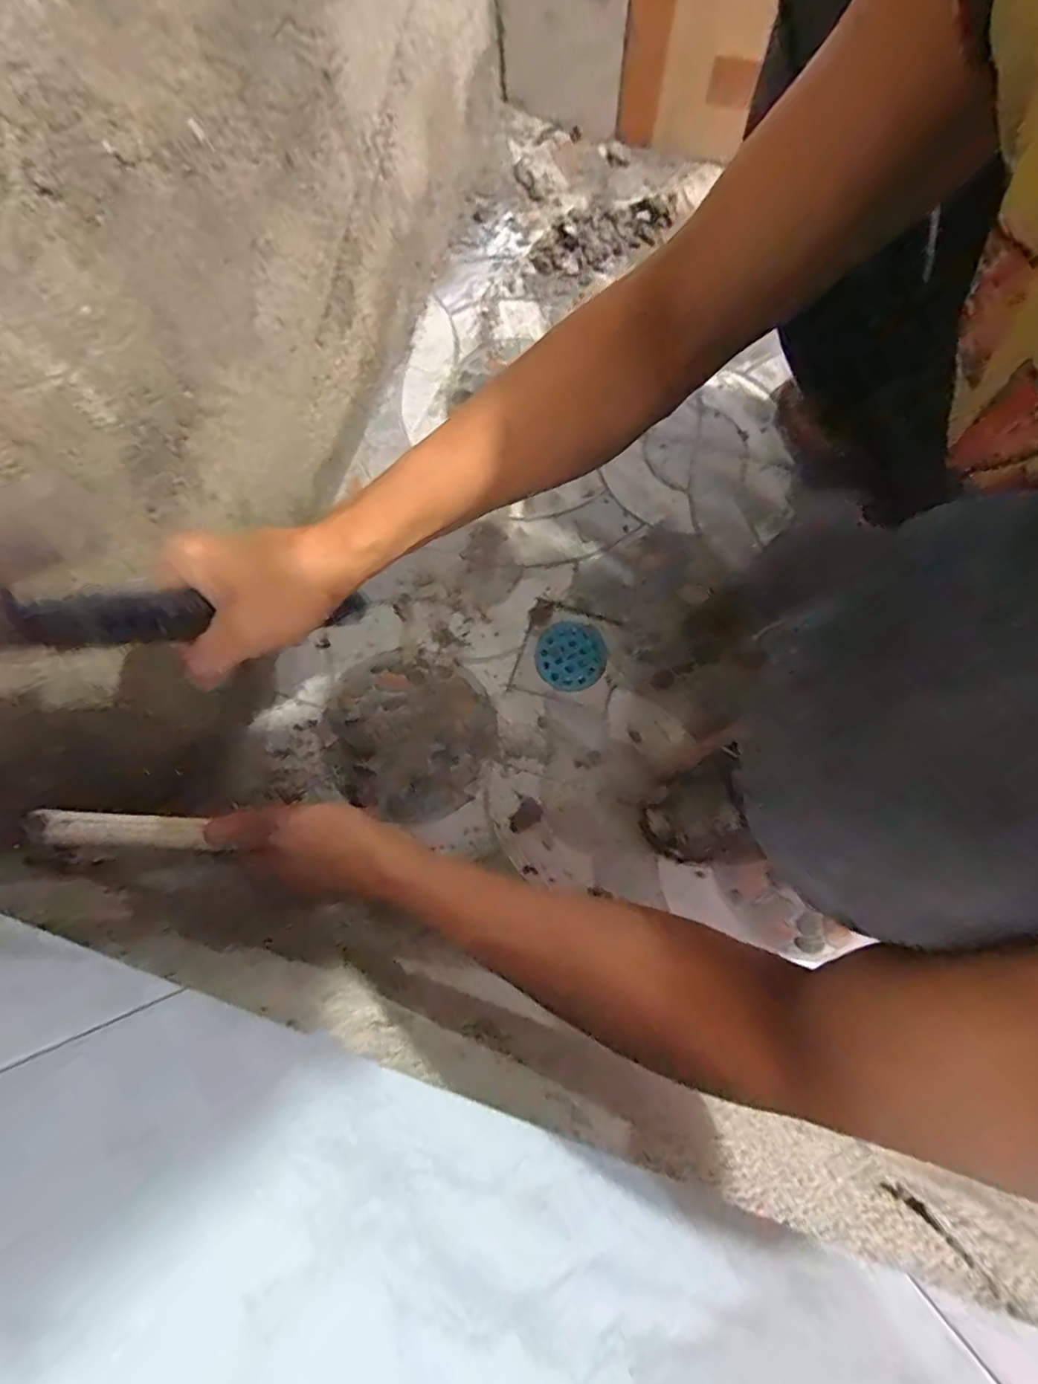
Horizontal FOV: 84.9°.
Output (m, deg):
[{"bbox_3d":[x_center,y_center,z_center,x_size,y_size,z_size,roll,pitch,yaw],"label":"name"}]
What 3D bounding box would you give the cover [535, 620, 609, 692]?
[{"bbox_3d":[0.056,-0.039,0.607,0.076,0.004,0.075,-33,79,-6],"label":"cover"}]

